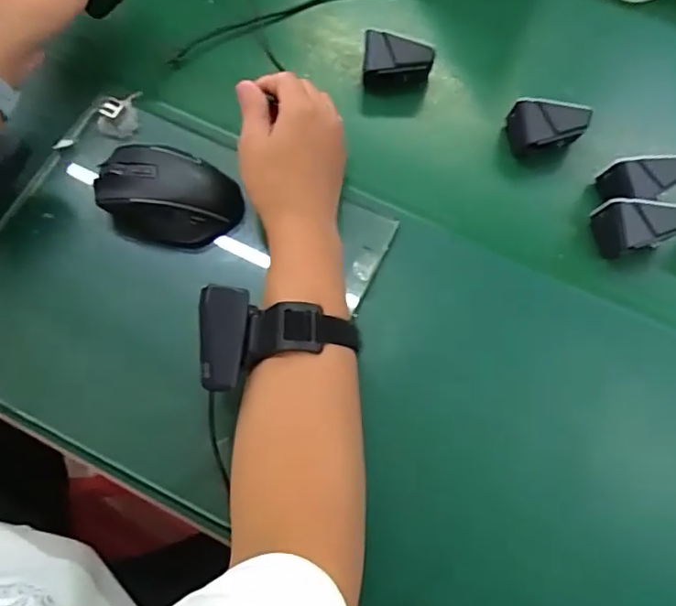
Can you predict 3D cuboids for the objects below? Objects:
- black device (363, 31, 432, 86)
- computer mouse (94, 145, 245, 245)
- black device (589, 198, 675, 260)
[{"bbox_3d":[0.056,-0.228,0.554,0.063,0.039,0.038,4,69,1],"label":"black device"},{"bbox_3d":[-0.141,-0.089,0.482,0.113,0.047,0.072,16,70,5],"label":"computer mouse"},{"bbox_3d":[0.251,-0.060,0.487,0.066,0.048,0.037,8,69,3],"label":"black device"}]

